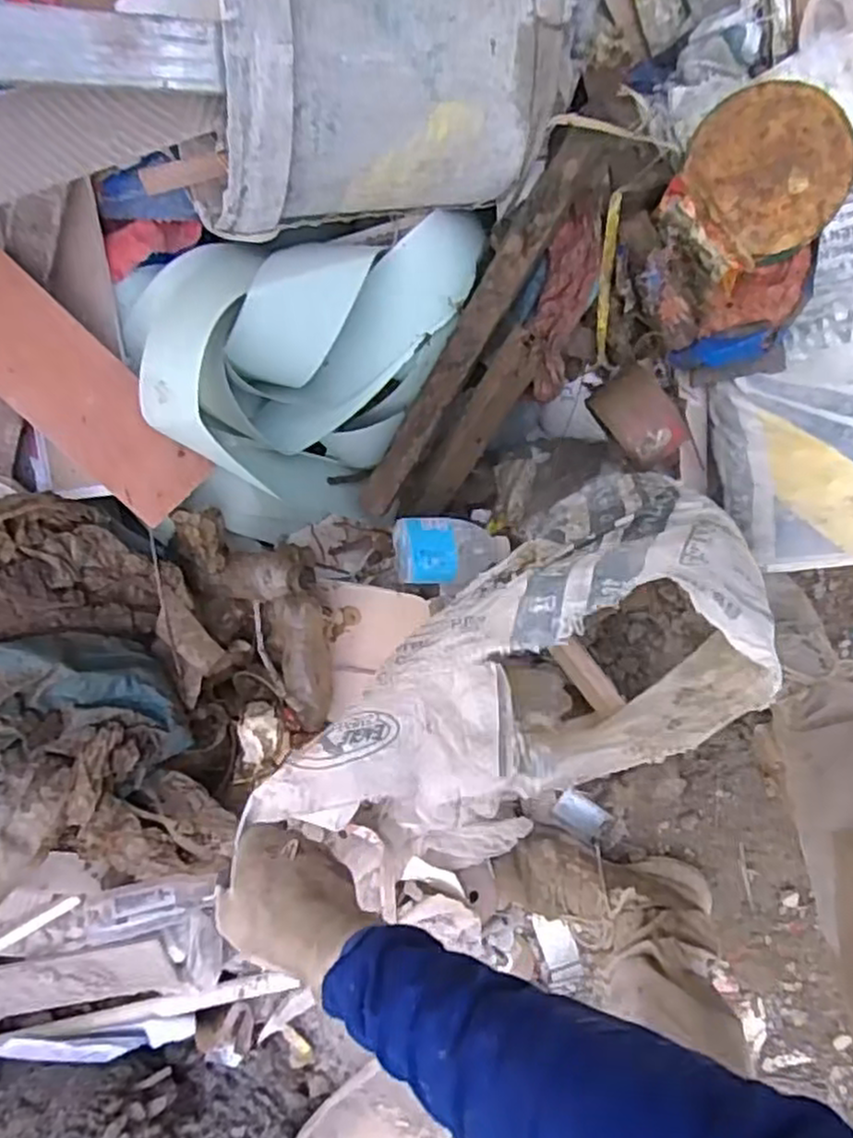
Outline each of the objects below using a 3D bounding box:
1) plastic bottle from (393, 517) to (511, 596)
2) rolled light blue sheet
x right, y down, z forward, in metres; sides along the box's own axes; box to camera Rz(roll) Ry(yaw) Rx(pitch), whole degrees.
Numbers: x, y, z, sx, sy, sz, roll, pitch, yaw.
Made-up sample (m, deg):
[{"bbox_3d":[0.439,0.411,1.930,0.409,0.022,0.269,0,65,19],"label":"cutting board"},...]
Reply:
[{"bbox_3d":[0.030,-0.017,0.843,0.132,0.068,0.081,0,94,1],"label":"plastic bottle"},{"bbox_3d":[-0.117,-0.207,0.824,0.381,0.222,0.316,-8,94,2],"label":"rolled light blue sheet"}]

